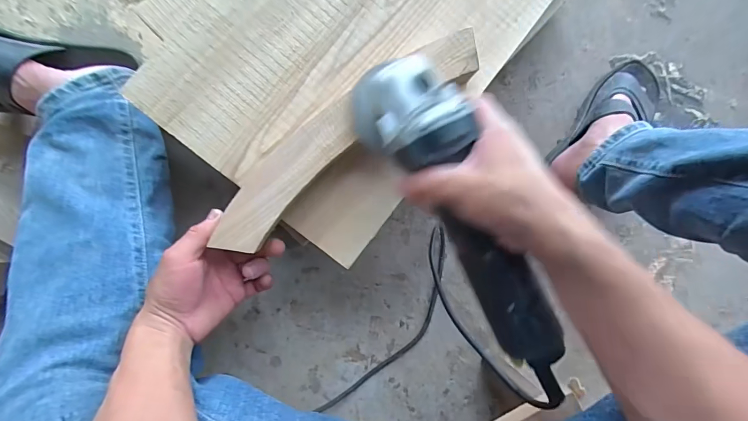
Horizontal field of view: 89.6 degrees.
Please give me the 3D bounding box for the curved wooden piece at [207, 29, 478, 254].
[{"bbox_3d":[-0.028,-0.077,0.380,0.318,0.030,0.063,-39,92,-6],"label":"curved wooden piece"}]

